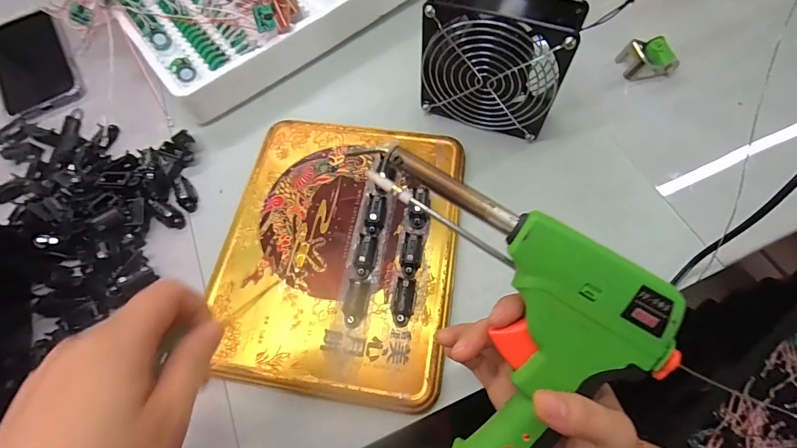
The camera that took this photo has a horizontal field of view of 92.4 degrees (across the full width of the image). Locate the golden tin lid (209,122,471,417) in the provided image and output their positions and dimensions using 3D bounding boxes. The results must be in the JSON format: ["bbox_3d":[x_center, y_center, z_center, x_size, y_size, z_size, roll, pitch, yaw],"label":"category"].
[{"bbox_3d":[-0.051,0.015,0.322,0.191,0.011,0.236,7,64,6],"label":"golden tin lid"}]

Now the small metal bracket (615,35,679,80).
[{"bbox_3d":[0.258,-0.173,0.398,0.048,0.023,0.036,0,65,4],"label":"small metal bracket"}]

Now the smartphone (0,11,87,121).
[{"bbox_3d":[-0.418,-0.183,0.438,0.077,0.016,0.169,-32,67,-11],"label":"smartphone"}]

